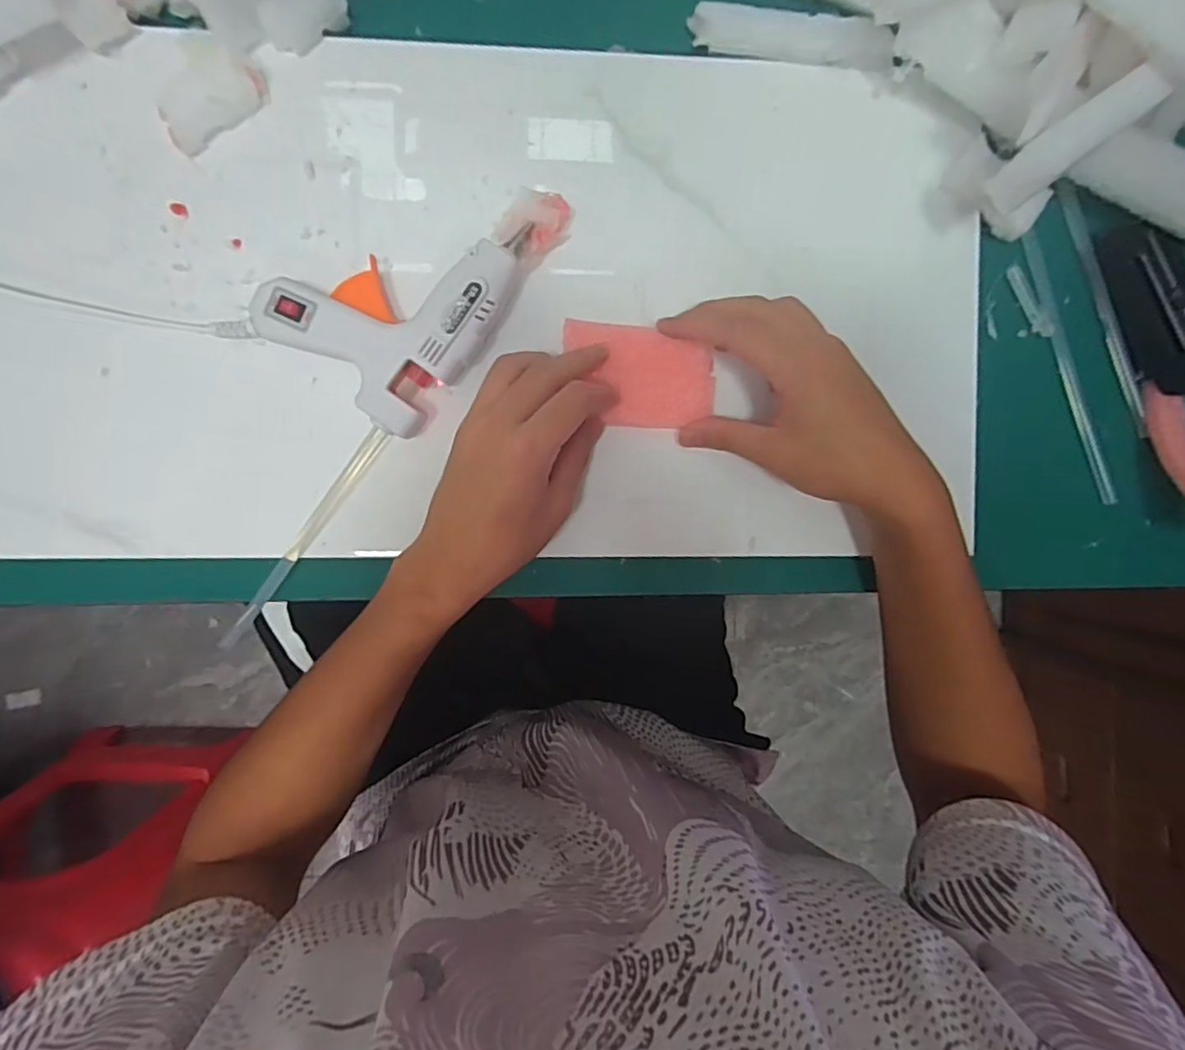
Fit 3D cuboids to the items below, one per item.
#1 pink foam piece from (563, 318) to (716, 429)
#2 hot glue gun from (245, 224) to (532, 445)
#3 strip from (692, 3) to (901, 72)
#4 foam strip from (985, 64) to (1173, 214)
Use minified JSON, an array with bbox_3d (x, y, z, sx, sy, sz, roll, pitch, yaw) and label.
[{"bbox_3d":[0.028,-0.088,0.356,0.089,0.007,0.057,5,91,-4],"label":"pink foam piece"},{"bbox_3d":[-0.107,-0.132,0.338,0.108,0.029,0.132,38,88,-4],"label":"hot glue gun"},{"bbox_3d":[0.119,-0.291,0.358,0.119,0.011,0.026,4,91,-4],"label":"strip"},{"bbox_3d":[0.250,-0.200,0.308,0.100,0.015,0.022,-36,93,-3],"label":"foam strip"}]

